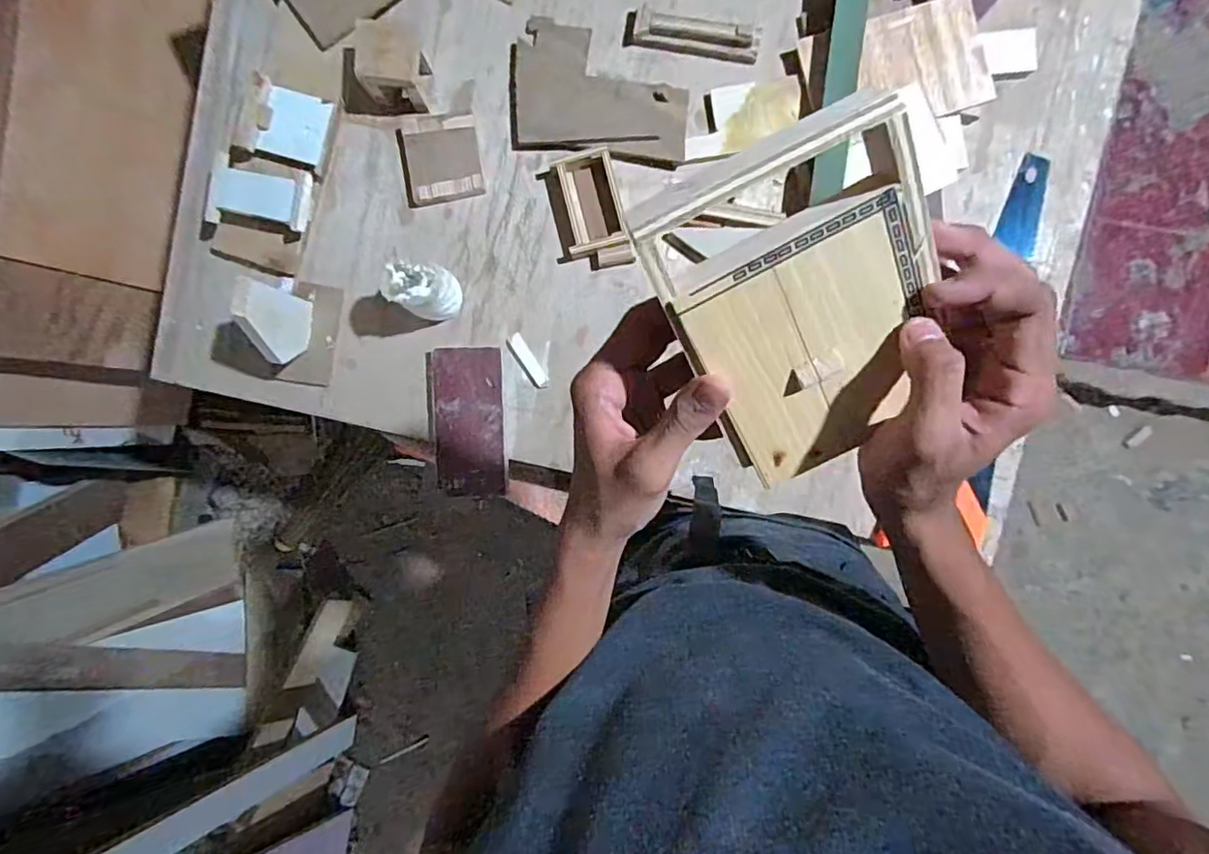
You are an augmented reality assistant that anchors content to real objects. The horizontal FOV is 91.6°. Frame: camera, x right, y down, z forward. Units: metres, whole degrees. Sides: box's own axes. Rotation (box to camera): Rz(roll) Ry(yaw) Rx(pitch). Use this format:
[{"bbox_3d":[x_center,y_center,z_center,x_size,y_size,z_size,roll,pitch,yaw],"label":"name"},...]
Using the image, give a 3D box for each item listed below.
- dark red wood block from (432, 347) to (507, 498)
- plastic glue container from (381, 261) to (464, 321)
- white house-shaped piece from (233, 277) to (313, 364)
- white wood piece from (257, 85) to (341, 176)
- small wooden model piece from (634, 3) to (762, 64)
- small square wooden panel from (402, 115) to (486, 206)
[{"bbox_3d":[-0.174,-0.006,0.757,0.088,0.025,0.187,-1,92,4],"label":"dark red wood block"},{"bbox_3d":[-0.216,-0.165,0.705,0.064,0.103,0.064,0,92,3],"label":"plastic glue container"},{"bbox_3d":[-0.391,-0.122,0.695,0.023,0.120,0.082,5,93,4],"label":"white house-shaped piece"},{"bbox_3d":[-0.387,-0.376,0.738,0.083,0.014,0.086,16,95,-9],"label":"white wood piece"},{"bbox_3d":[0.113,-0.478,0.715,0.151,0.024,0.033,14,93,4],"label":"small wooden model piece"},{"bbox_3d":[-0.202,-0.338,0.736,0.090,0.008,0.105,-8,92,4],"label":"small square wooden panel"}]

